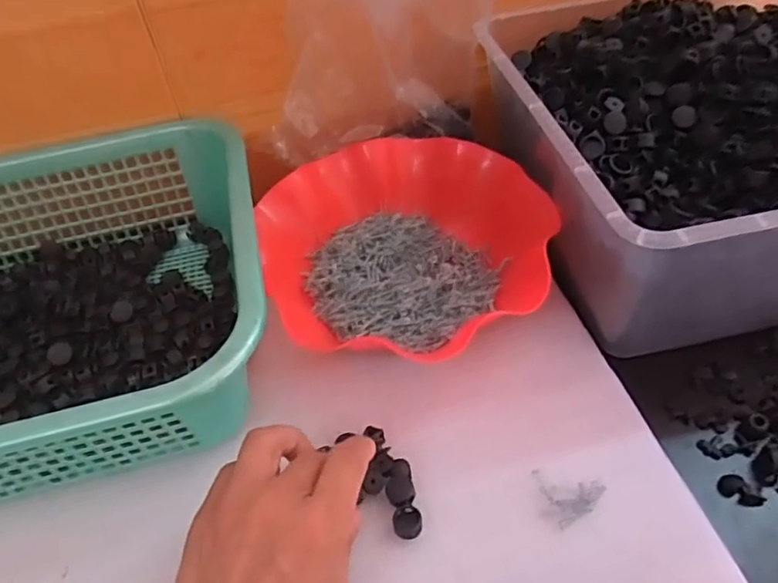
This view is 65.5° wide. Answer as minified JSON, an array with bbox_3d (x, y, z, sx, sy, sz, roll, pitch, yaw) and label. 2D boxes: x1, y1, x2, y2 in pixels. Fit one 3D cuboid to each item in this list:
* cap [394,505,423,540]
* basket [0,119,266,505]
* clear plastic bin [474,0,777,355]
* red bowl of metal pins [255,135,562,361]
[{"bbox_3d":[0.011,0.136,0.355,0.017,0.006,0.017,-3,48,3],"label":"cap"},{"bbox_3d":[-0.279,0.014,0.430,0.385,0.098,0.288,-13,49,-6],"label":"basket"},{"bbox_3d":[0.242,-0.115,0.469,0.285,0.137,0.302,-10,48,-3],"label":"clear plastic bin"},{"bbox_3d":[0.004,-0.034,0.468,0.203,0.064,0.204,-3,48,3],"label":"red bowl of metal pins"}]

